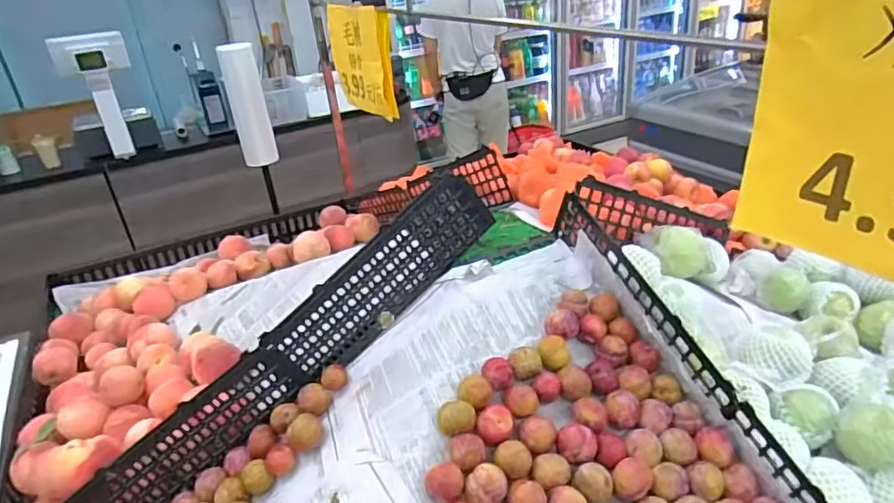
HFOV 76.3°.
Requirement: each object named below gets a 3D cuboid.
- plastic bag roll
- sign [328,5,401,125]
[{"bbox_3d":[-0.547,-0.401,1.572,0.083,0.326,0.075,-20,31,-25],"label":"plastic bag roll"},{"bbox_3d":[-0.185,-0.414,1.226,0.045,0.208,0.288,-17,30,-21],"label":"sign"}]

